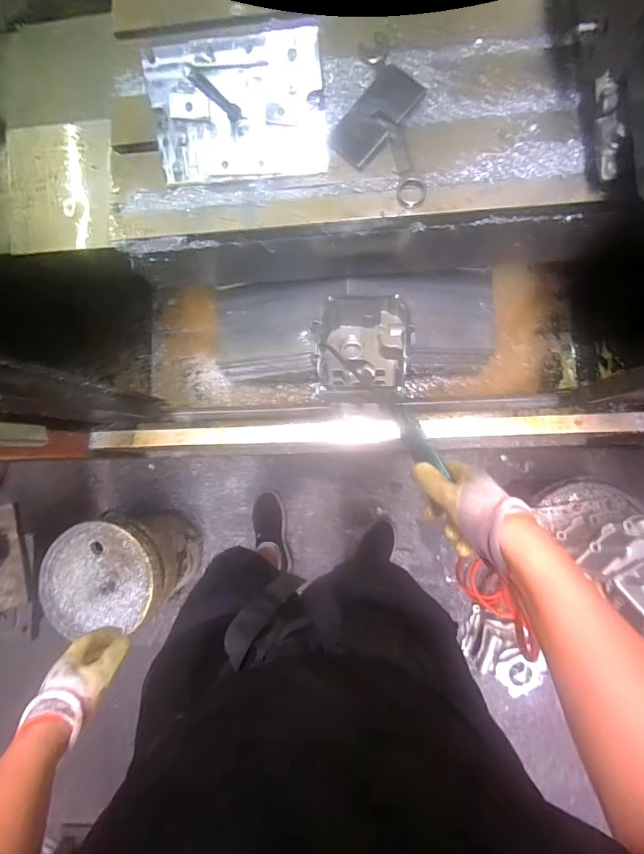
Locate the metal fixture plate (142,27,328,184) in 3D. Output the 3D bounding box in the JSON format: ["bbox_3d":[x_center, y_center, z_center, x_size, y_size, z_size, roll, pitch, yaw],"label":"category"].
[{"bbox_3d":[-0.135,-0.507,0.680,0.277,0.024,0.185,-4,117,4],"label":"metal fixture plate"}]

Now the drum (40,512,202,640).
[{"bbox_3d":[-0.543,0.381,1.233,0.292,0.375,0.248,0,86,5],"label":"drum"}]

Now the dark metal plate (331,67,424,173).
[{"bbox_3d":[0.087,-0.509,0.692,0.079,0.006,0.157,42,96,4],"label":"dark metal plate"}]

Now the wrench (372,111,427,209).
[{"bbox_3d":[0.130,-0.440,0.689,0.047,0.025,0.163,-16,85,4],"label":"wrench"}]

